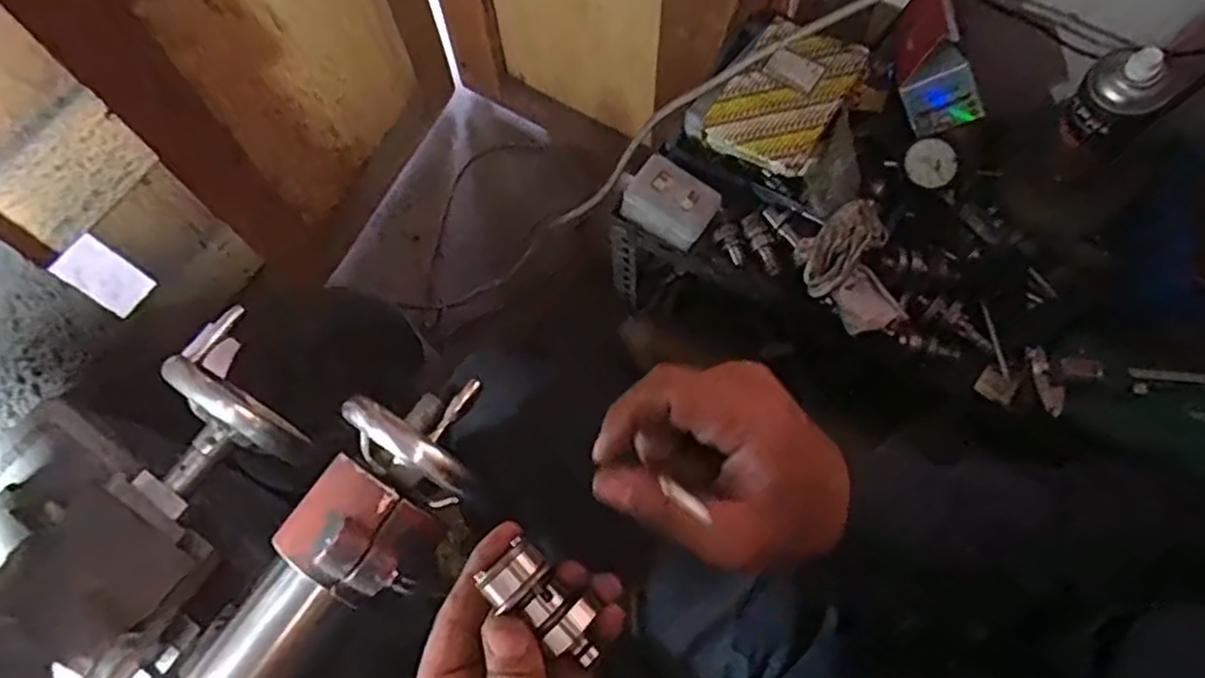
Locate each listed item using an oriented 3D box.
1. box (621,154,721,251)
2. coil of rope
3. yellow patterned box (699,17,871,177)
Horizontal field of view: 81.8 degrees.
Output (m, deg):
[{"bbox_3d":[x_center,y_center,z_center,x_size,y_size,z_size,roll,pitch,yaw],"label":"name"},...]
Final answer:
[{"bbox_3d":[0.071,-0.142,0.723,0.090,0.043,0.061,31,72,12],"label":"box"},{"bbox_3d":[0.238,-0.097,0.679,0.119,0.051,0.055,-40,73,-14],"label":"coil of rope"},{"bbox_3d":[0.184,-0.248,0.696,0.110,0.036,0.163,30,71,12],"label":"yellow patterned box"}]

